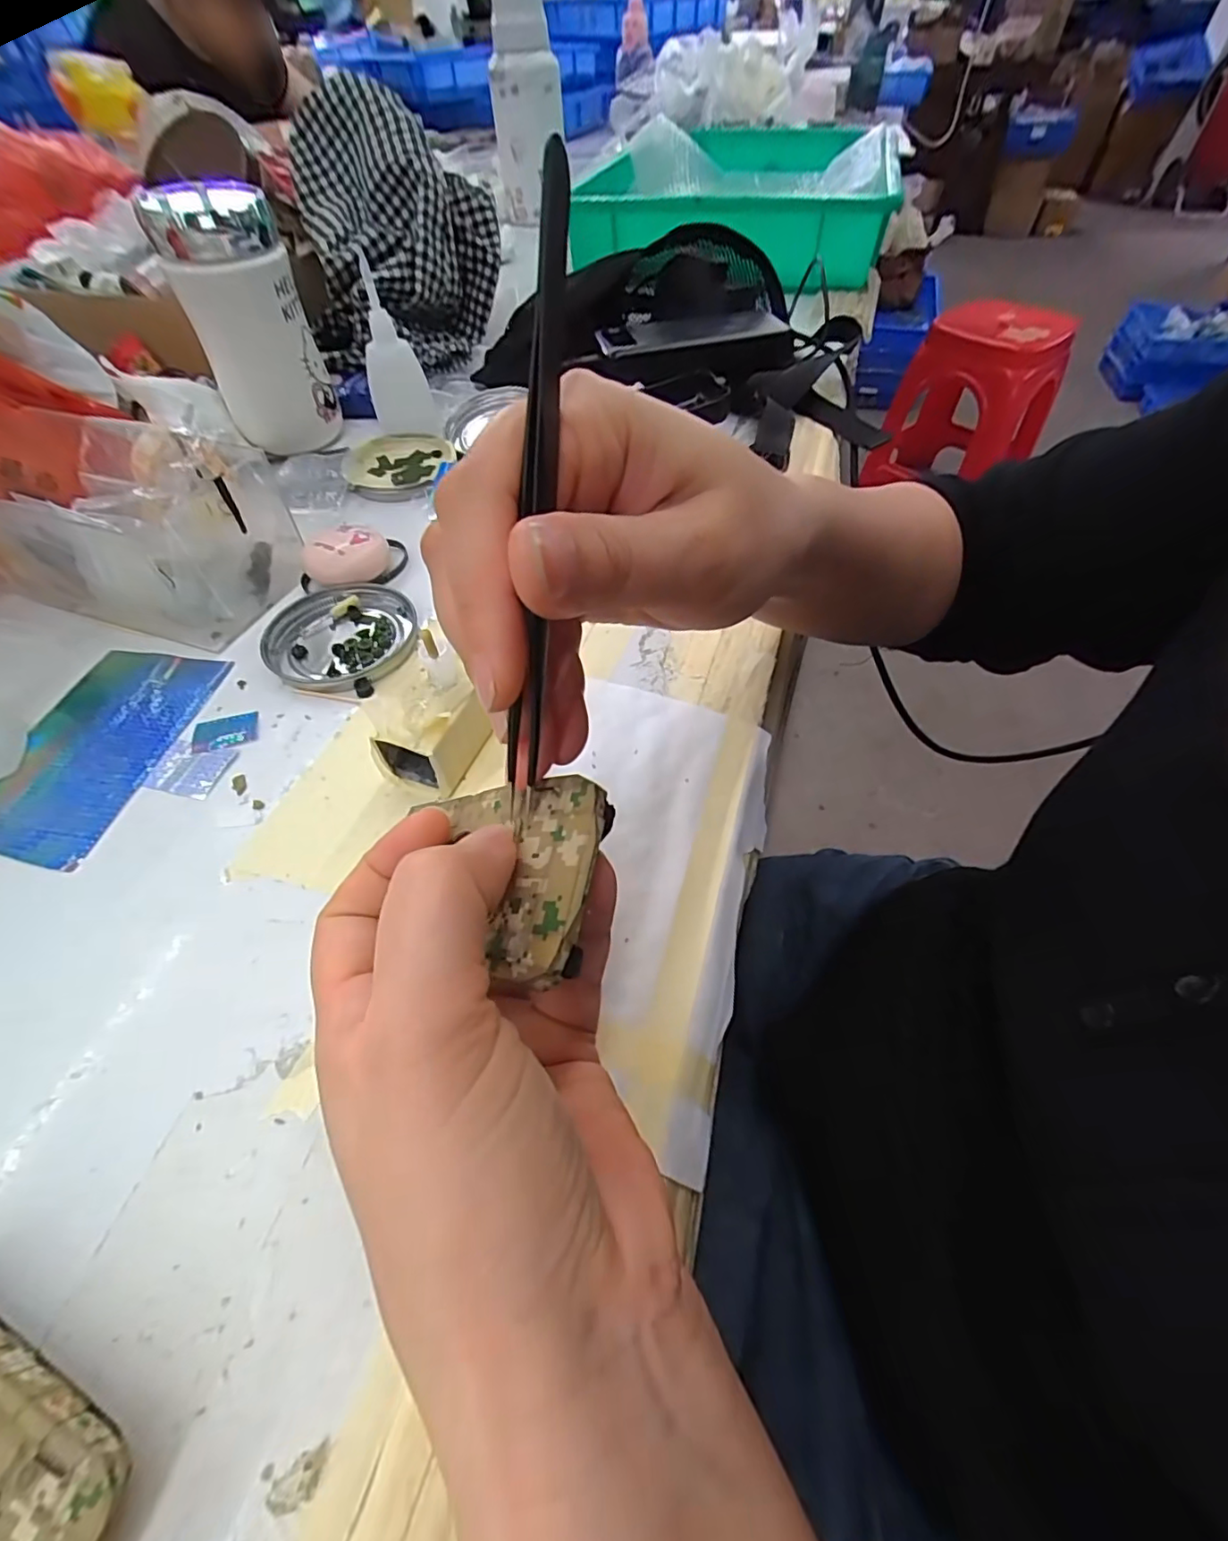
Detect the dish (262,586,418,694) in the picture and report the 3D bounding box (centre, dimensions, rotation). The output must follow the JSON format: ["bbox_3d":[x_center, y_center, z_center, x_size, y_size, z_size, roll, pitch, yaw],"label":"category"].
[{"bbox_3d":[-0.149,-0.072,0.317,0.076,0.008,0.079,0,53,1],"label":"dish"}]

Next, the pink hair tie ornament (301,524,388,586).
[{"bbox_3d":[-0.157,-0.125,0.343,0.047,0.022,0.032,-25,57,-16],"label":"pink hair tie ornament"}]

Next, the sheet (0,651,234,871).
[{"bbox_3d":[-0.251,-0.013,0.281,0.080,0.004,0.122,6,54,5],"label":"sheet"}]

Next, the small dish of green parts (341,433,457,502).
[{"bbox_3d":[-0.161,-0.226,0.430,0.072,0.014,0.079,0,53,1],"label":"small dish of green parts"}]

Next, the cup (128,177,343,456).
[{"bbox_3d":[-0.256,-0.316,0.415,0.073,0.139,0.078,-21,56,-14],"label":"cup"}]

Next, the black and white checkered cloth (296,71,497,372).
[{"bbox_3d":[-0.187,-0.461,0.506,0.164,0.161,0.179,-12,54,-8],"label":"black and white checkered cloth"}]

